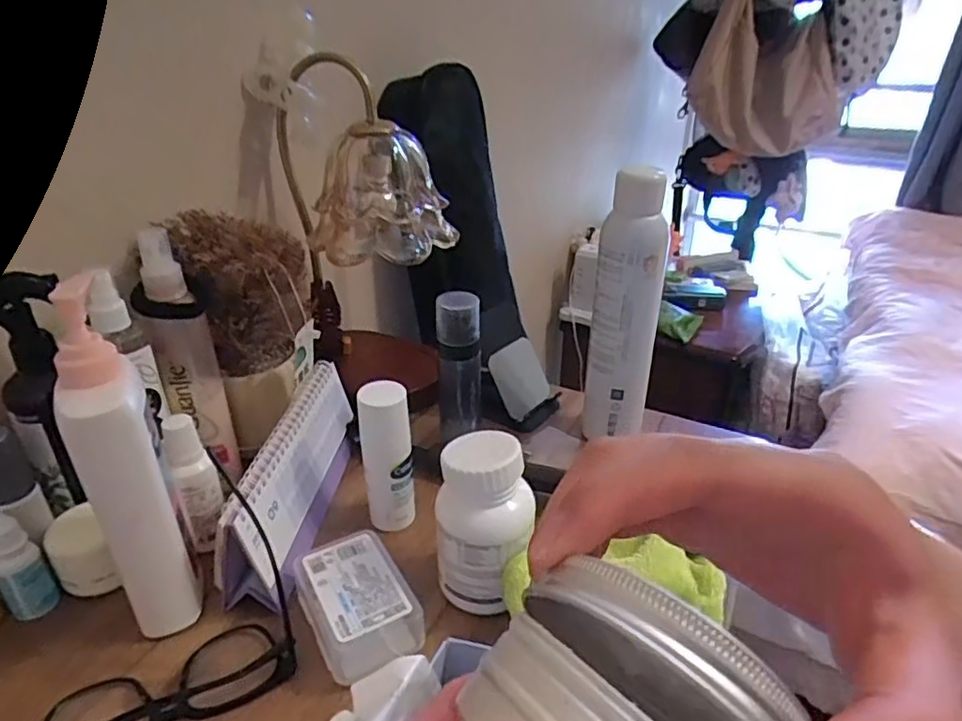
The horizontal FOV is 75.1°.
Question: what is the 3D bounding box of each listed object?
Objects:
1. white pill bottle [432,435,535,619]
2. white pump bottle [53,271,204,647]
[{"bbox_3d":[0.004,0.104,0.408,0.063,0.108,0.062,1,29,3],"label":"white pill bottle"},{"bbox_3d":[-0.212,0.065,0.371,0.039,0.223,0.046,-15,32,-24],"label":"white pump bottle"}]

